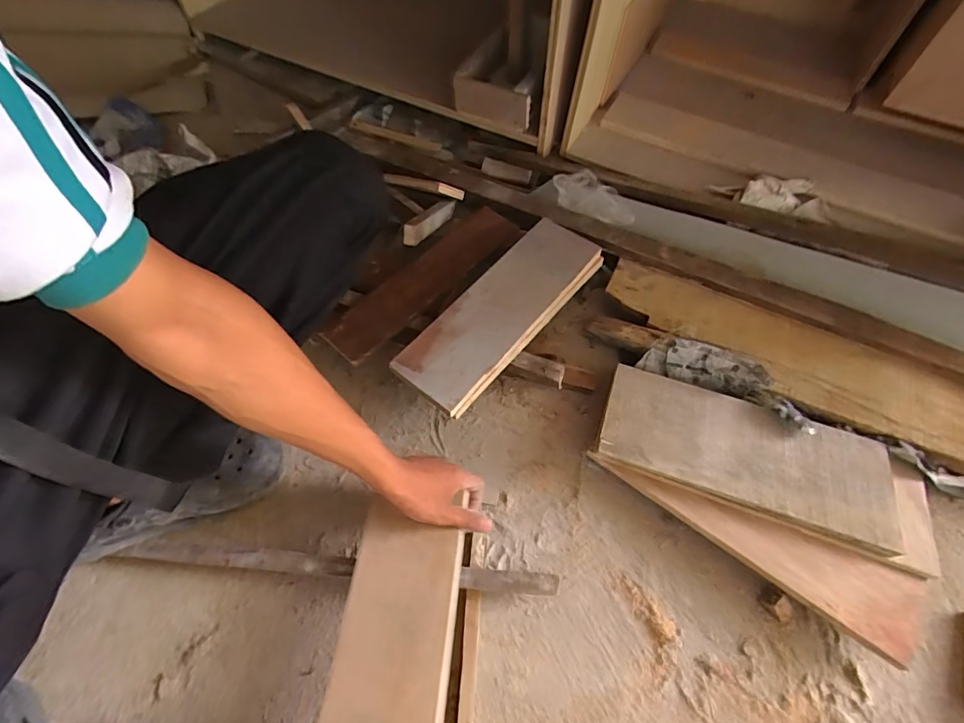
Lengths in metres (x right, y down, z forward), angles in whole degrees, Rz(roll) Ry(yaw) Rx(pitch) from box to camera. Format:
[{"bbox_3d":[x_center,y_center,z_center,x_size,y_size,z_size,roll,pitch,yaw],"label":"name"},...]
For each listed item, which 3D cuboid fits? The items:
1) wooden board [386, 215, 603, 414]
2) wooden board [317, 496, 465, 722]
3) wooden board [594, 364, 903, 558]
[{"bbox_3d":[0.030,-0.080,0.671,0.119,0.031,0.359,36,67,19],"label":"wooden board"},{"bbox_3d":[-0.092,0.304,0.448,0.115,0.019,0.292,7,61,4],"label":"wooden board"},{"bbox_3d":[0.336,0.115,0.595,0.350,0.025,0.149,18,62,10],"label":"wooden board"}]

